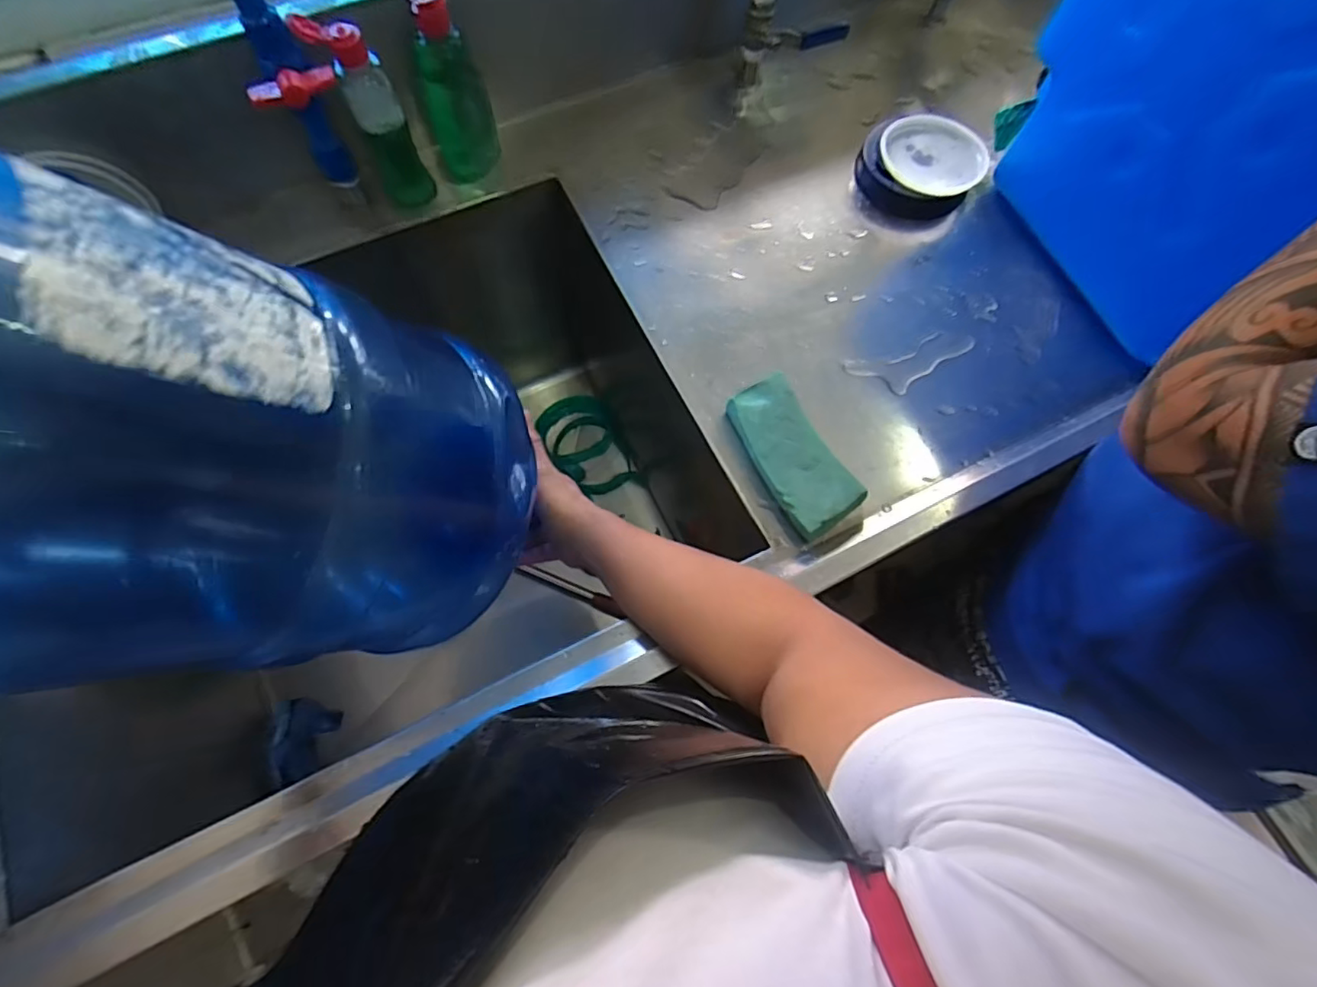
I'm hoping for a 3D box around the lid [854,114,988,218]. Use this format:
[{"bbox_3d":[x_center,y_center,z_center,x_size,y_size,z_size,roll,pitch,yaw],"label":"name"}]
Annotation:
[{"bbox_3d":[0.279,-0.349,0.627,0.122,0.048,0.105,-16,72,-8],"label":"lid"}]

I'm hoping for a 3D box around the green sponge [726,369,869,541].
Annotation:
[{"bbox_3d":[0.117,-0.034,0.525,0.066,0.026,0.142,-28,74,-12],"label":"green sponge"}]

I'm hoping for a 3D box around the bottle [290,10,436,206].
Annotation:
[{"bbox_3d":[-0.256,-0.340,0.548,0.062,0.170,0.046,-23,75,-10],"label":"bottle"}]

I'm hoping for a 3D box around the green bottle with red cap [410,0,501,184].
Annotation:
[{"bbox_3d":[-0.195,-0.388,0.565,0.059,0.168,0.065,-13,72,-7],"label":"green bottle with red cap"}]

